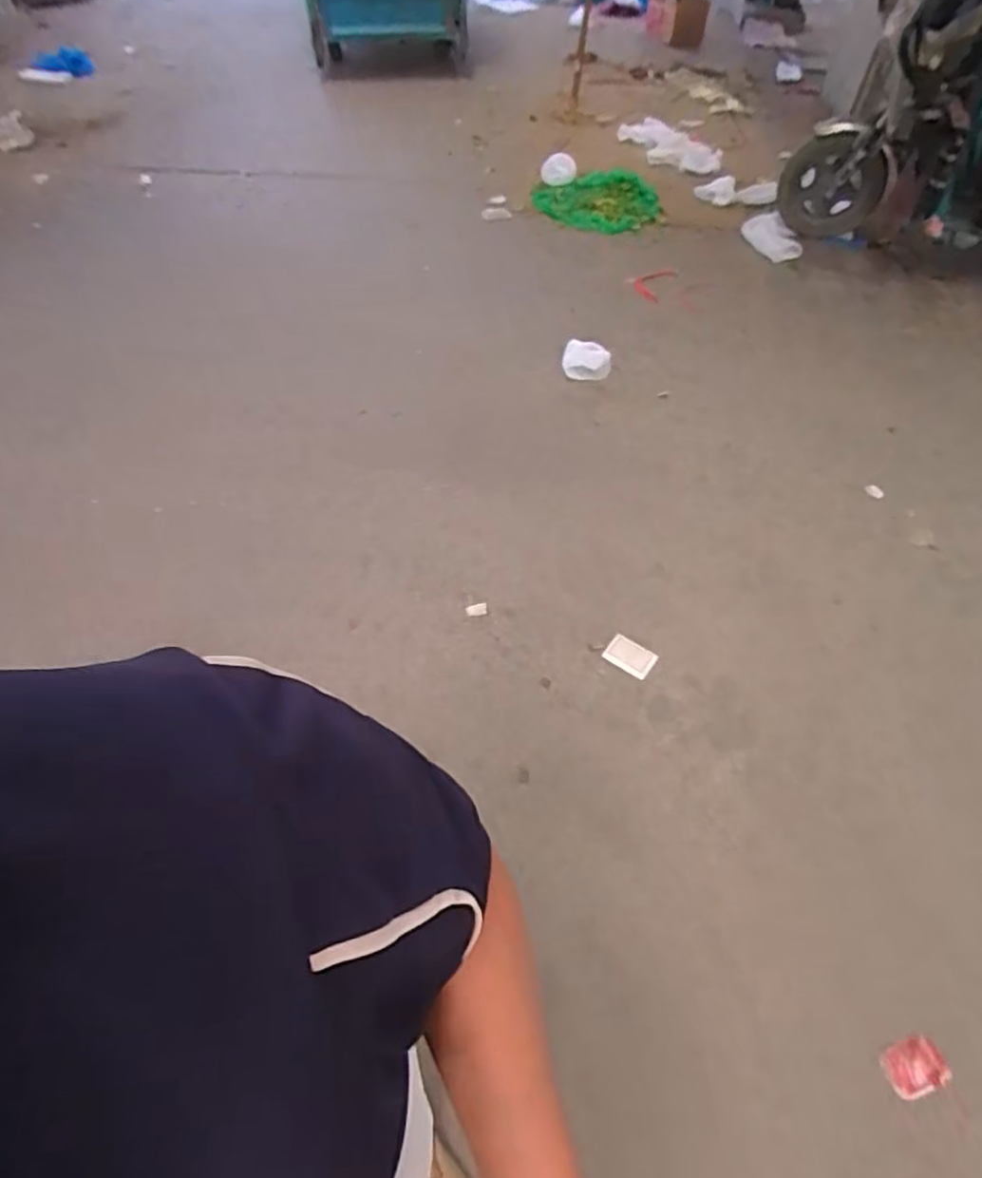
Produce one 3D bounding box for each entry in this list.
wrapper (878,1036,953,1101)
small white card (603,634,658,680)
[{"bbox_3d":[0.733,0.825,1.160,0.113,0.006,0.073,-14,51,-15],"label":"wrapper"},{"bbox_3d":[0.349,0.170,1.691,0.120,0.015,0.081,29,54,21],"label":"small white card"}]

